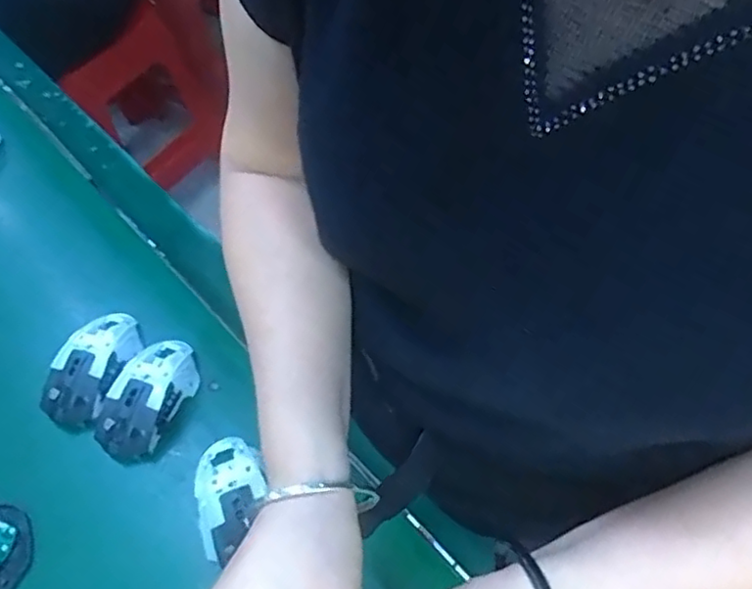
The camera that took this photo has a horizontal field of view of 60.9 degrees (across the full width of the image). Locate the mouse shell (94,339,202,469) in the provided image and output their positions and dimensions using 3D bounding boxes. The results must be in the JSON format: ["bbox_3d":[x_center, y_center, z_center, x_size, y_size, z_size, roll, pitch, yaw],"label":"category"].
[{"bbox_3d":[-0.209,0.090,0.578,0.066,0.040,0.118,15,60,14],"label":"mouse shell"}]

